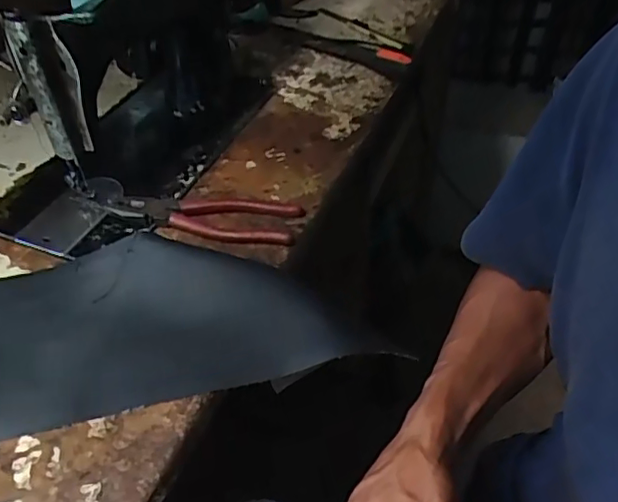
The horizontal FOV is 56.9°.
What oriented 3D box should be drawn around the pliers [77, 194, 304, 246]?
[{"bbox_3d":[-0.129,-0.037,0.581,0.237,0.016,0.066,3,46,4],"label":"pliers"}]

